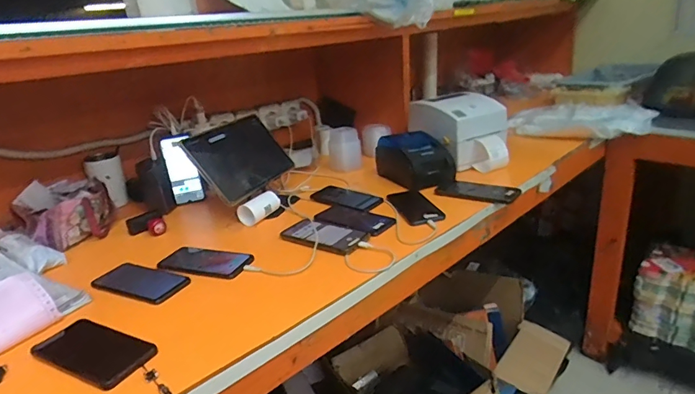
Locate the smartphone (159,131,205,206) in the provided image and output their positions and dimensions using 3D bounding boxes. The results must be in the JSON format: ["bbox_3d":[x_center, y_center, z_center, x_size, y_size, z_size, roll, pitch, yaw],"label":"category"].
[{"bbox_3d":[-0.410,-0.067,1.090,0.071,0.168,0.016,-15,8,-11],"label":"smartphone"}]

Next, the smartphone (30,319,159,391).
[{"bbox_3d":[-0.338,0.206,0.585,0.176,0.014,0.080,5,24,26],"label":"smartphone"}]

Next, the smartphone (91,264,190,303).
[{"bbox_3d":[-0.354,0.142,0.745,0.181,0.004,0.083,5,24,27],"label":"smartphone"}]

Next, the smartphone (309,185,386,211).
[{"bbox_3d":[-0.006,0.000,1.001,0.170,0.011,0.080,13,28,40],"label":"smartphone"}]

